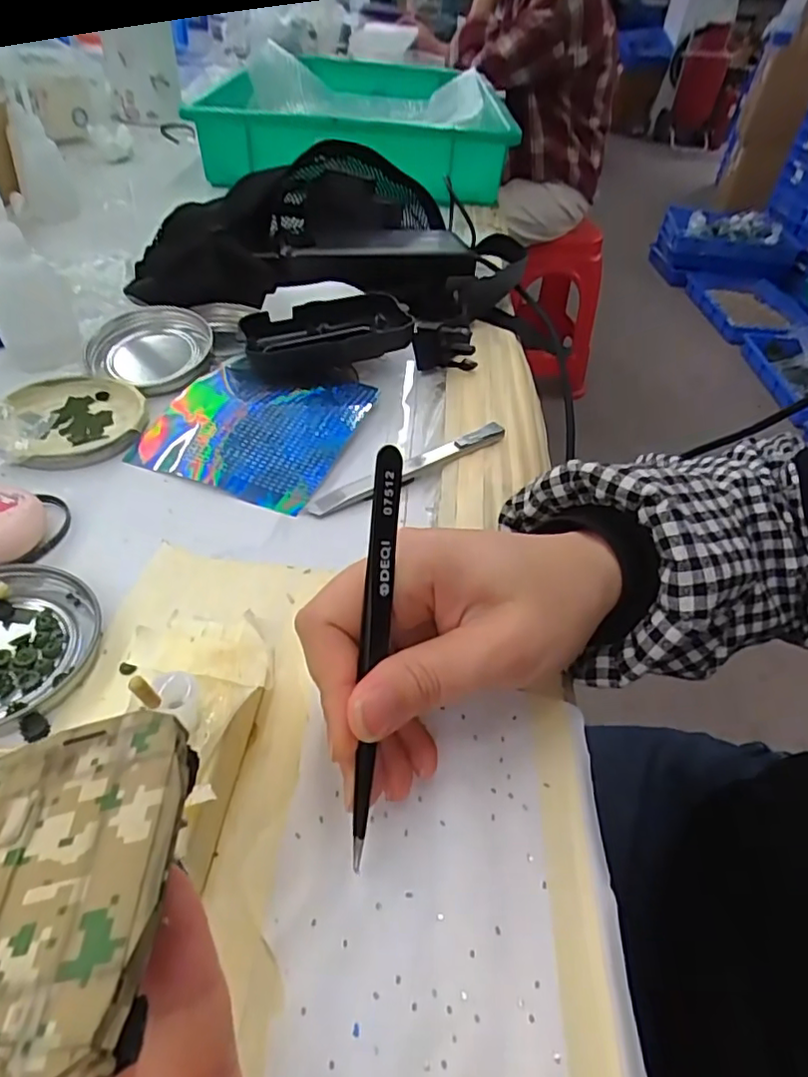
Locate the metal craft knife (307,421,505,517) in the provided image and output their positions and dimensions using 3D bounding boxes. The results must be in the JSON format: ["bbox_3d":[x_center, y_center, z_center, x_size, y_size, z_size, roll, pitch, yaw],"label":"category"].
[{"bbox_3d":[0.005,-0.041,0.341,0.127,0.012,0.013,-24,52,-28],"label":"metal craft knife"}]

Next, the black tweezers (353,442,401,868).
[{"bbox_3d":[-0.010,0.037,0.197,0.009,0.131,0.008,4,4,-4],"label":"black tweezers"}]

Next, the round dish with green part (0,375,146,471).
[{"bbox_3d":[-0.191,-0.069,0.349,0.078,0.013,0.078,4,44,-4],"label":"round dish with green part"}]

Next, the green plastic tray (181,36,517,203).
[{"bbox_3d":[-0.062,-0.597,0.868,0.358,0.100,0.564,4,44,-4],"label":"green plastic tray"}]

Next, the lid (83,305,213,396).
[{"bbox_3d":[-0.164,-0.125,0.394,0.067,0.015,0.074,9,44,2],"label":"lid"}]

